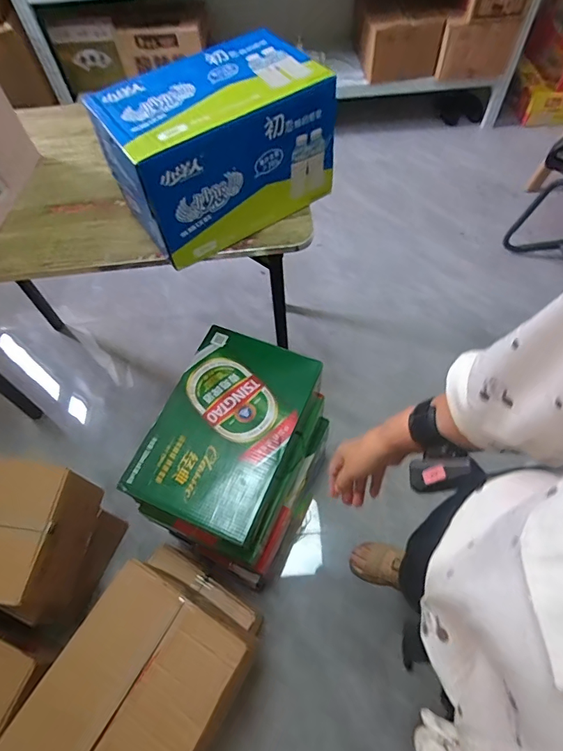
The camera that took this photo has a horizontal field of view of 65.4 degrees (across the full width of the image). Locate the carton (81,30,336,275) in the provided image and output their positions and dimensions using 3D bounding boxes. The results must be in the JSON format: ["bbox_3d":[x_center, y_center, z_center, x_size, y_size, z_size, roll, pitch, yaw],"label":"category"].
[{"bbox_3d":[-0.108,-0.402,0.773,0.351,0.212,0.229,-32,68,-13],"label":"carton"}]

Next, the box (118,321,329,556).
[{"bbox_3d":[-0.106,0.116,0.925,0.287,0.103,0.414,19,66,10],"label":"box"}]

